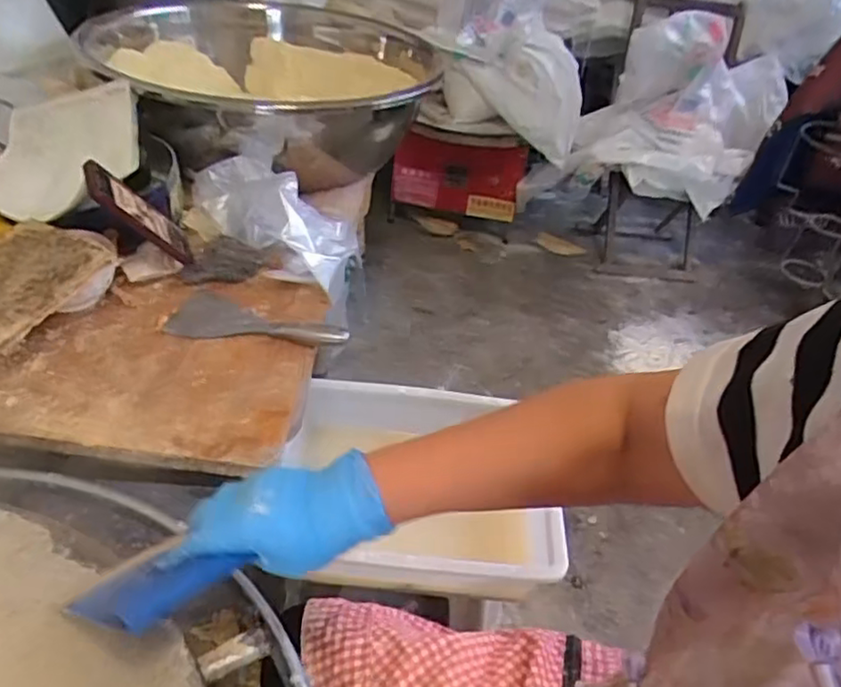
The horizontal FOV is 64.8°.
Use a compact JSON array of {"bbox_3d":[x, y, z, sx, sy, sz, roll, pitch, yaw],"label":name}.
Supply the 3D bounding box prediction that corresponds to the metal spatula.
[{"bbox_3d":[-0.198,-0.025,0.816,0.218,0.028,0.087,15,39,9],"label":"metal spatula"}]

